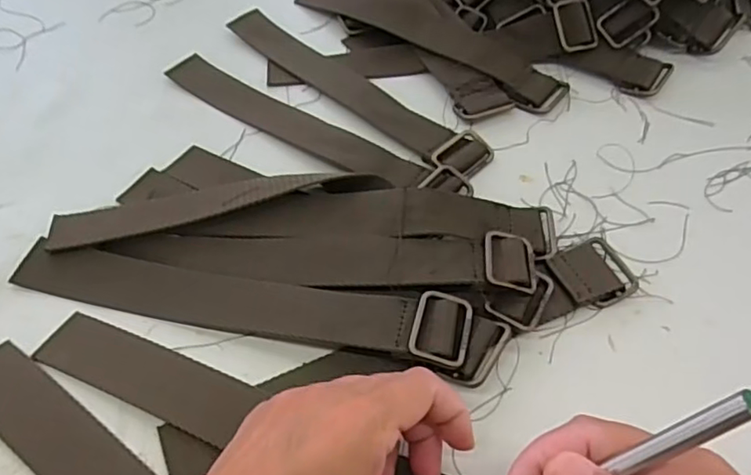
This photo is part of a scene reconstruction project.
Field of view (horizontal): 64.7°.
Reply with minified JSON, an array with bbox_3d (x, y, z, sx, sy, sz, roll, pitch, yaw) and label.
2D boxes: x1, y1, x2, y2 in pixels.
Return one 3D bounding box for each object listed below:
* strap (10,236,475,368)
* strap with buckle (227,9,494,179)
[{"bbox_3d":[-0.082,0.032,0.344,0.270,0.015,0.039,10,53,9],"label":"strap"},{"bbox_3d":[-0.025,-0.123,0.476,0.270,0.009,0.041,36,62,26],"label":"strap with buckle"}]

